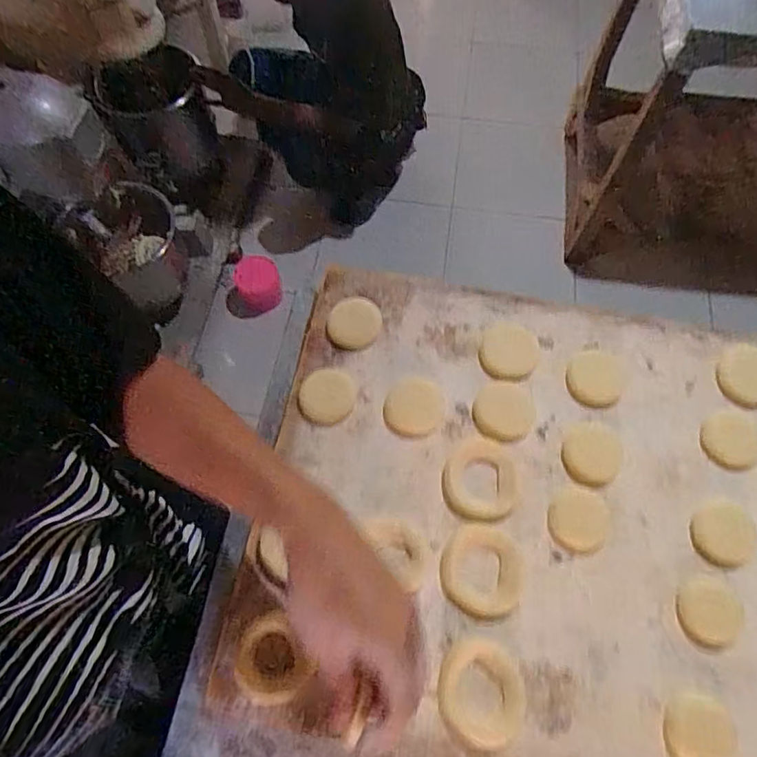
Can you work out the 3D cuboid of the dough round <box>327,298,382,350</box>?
[{"bbox_3d":[-0.024,-0.054,0.545,0.056,0.008,0.048,-41,72,-13],"label":"dough round"}]

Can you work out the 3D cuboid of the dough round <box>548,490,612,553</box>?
[{"bbox_3d":[0.174,0.123,0.473,0.050,0.004,0.052,-1,68,2],"label":"dough round"}]

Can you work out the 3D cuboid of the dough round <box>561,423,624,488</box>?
[{"bbox_3d":[0.194,0.069,0.498,0.052,0.006,0.058,25,71,11],"label":"dough round"}]

